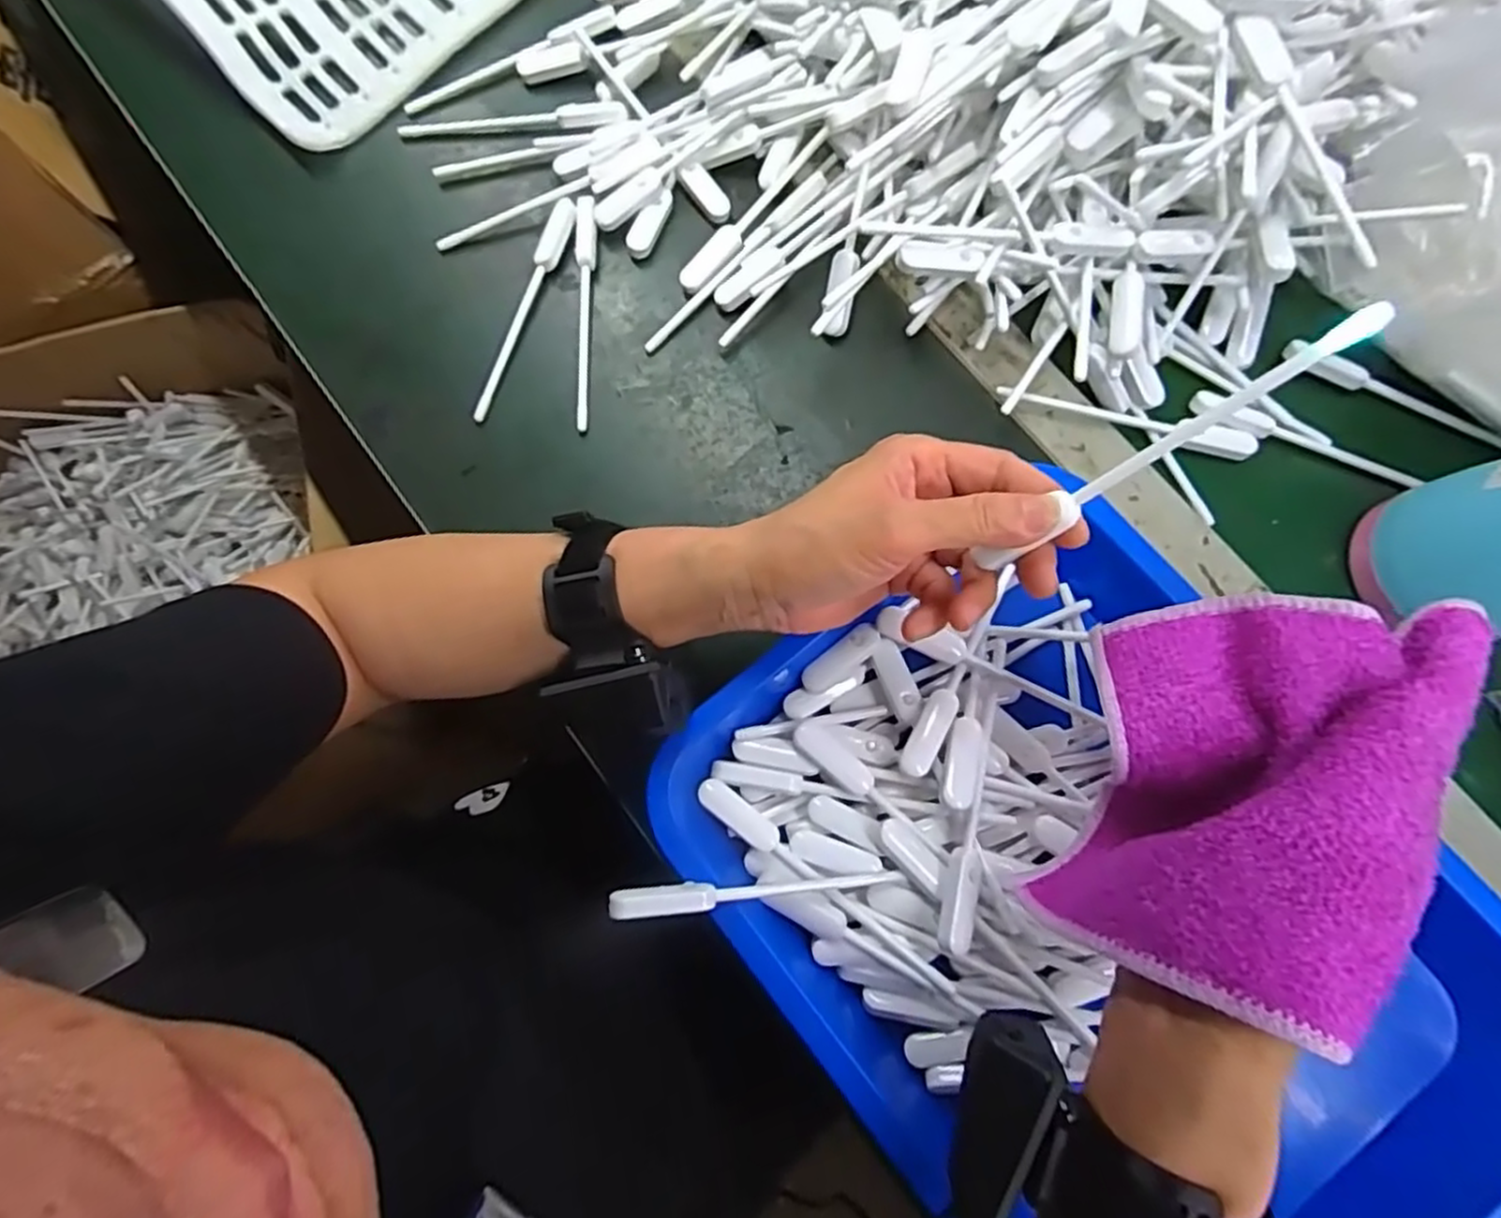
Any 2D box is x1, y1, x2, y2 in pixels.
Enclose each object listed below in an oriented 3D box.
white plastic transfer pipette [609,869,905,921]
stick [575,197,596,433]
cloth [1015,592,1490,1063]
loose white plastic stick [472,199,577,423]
[{"bbox_3d":[0.005,0.126,0.330,0.133,0.012,0.011,1,78,-16],"label":"white plastic transfer pipette"},{"bbox_3d":[-0.097,-0.174,0.434,0.012,0.016,0.139,-2,79,1],"label":"stick"},{"bbox_3d":[0.178,0.065,0.278,0.097,0.097,0.147,19,80,5],"label":"cloth"},{"bbox_3d":[-0.134,-0.177,0.436,0.015,0.013,0.140,21,80,5],"label":"loose white plastic stick"}]

